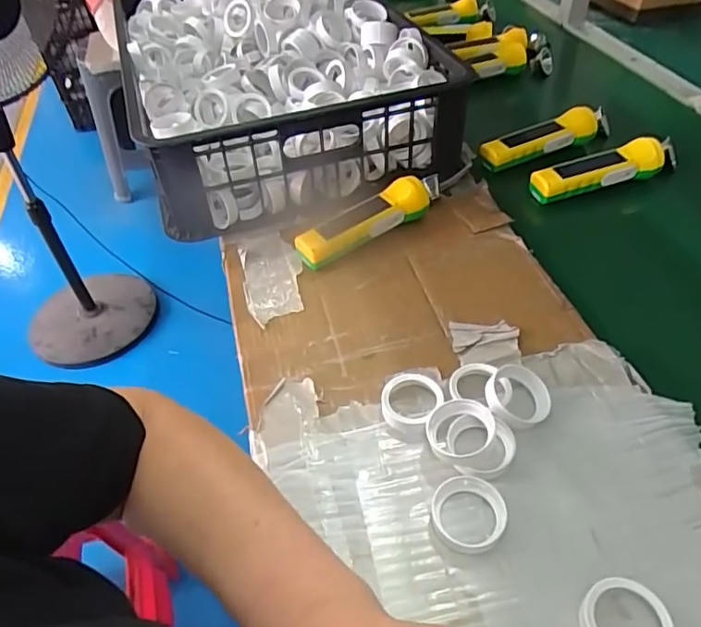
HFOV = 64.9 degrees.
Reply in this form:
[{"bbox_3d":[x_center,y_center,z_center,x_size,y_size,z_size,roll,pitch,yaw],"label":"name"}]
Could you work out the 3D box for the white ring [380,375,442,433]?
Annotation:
[{"bbox_3d":[0.052,0.076,0.479,0.048,0.017,0.060,27,53,26],"label":"white ring"}]

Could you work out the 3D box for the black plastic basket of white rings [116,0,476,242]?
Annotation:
[{"bbox_3d":[-0.119,-0.354,0.821,0.391,0.148,0.541,-16,47,-12],"label":"black plastic basket of white rings"}]

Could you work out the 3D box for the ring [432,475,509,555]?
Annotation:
[{"bbox_3d":[0.086,0.146,0.404,0.052,0.006,0.056,-2,46,2],"label":"ring"}]

